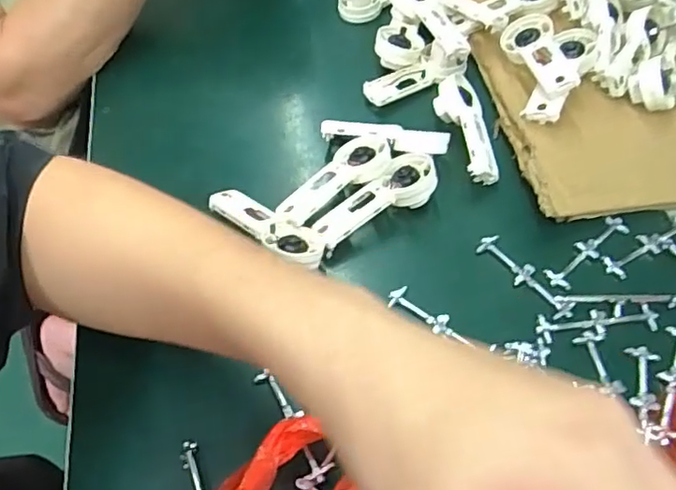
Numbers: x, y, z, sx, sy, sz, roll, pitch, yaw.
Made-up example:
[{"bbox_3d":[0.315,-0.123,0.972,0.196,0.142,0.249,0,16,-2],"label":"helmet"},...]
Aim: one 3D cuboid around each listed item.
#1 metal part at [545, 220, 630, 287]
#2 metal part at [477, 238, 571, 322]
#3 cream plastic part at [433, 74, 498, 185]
[{"bbox_3d":[0.163,0.004,0.386,0.072,0.004,0.016,-36,62,-22],"label":"metal part"},{"bbox_3d":[0.119,0.019,0.377,0.017,0.004,0.069,-34,61,-21],"label":"metal part"},{"bbox_3d":[0.094,-0.087,0.435,0.034,0.025,0.088,-3,55,-2],"label":"cream plastic part"}]

